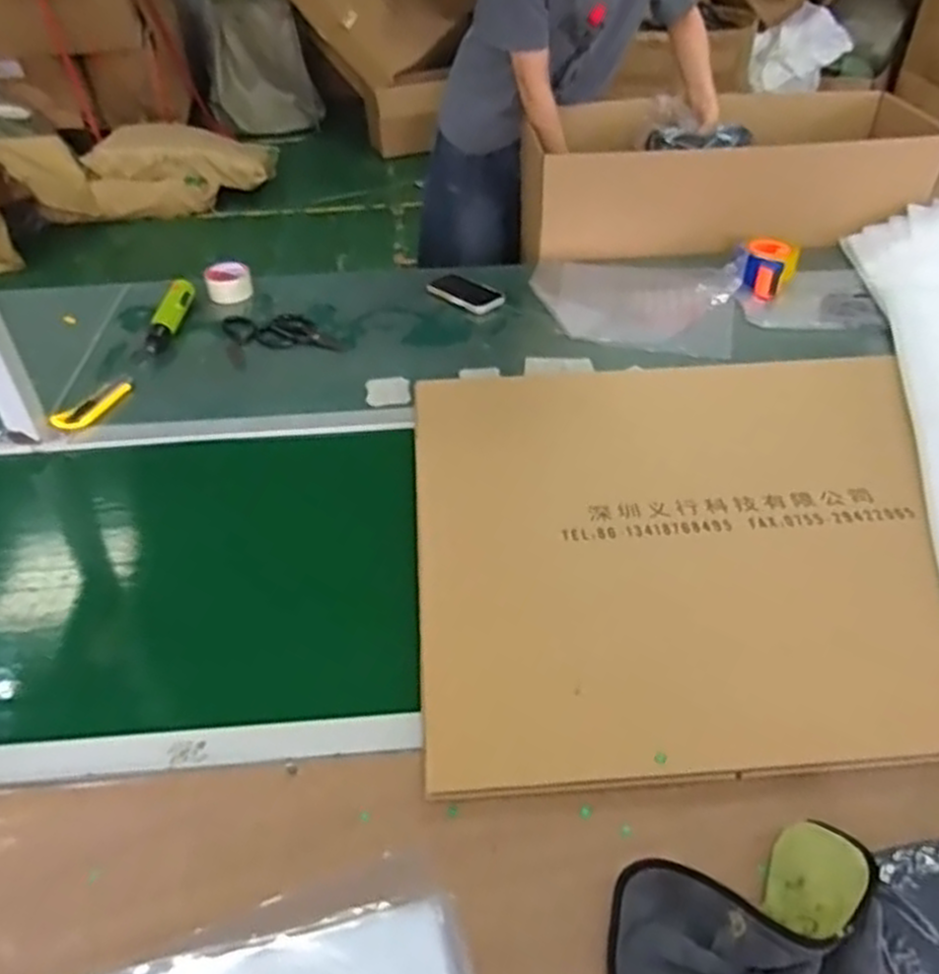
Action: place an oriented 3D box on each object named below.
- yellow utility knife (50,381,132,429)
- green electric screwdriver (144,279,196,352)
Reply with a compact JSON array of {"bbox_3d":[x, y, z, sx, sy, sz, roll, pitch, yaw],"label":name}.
[{"bbox_3d":[-0.592,-0.128,1.234,0.045,0.028,0.145,12,44,17],"label":"yellow utility knife"},{"bbox_3d":[-0.545,-0.311,1.419,0.052,0.043,0.206,-1,41,3],"label":"green electric screwdriver"}]

